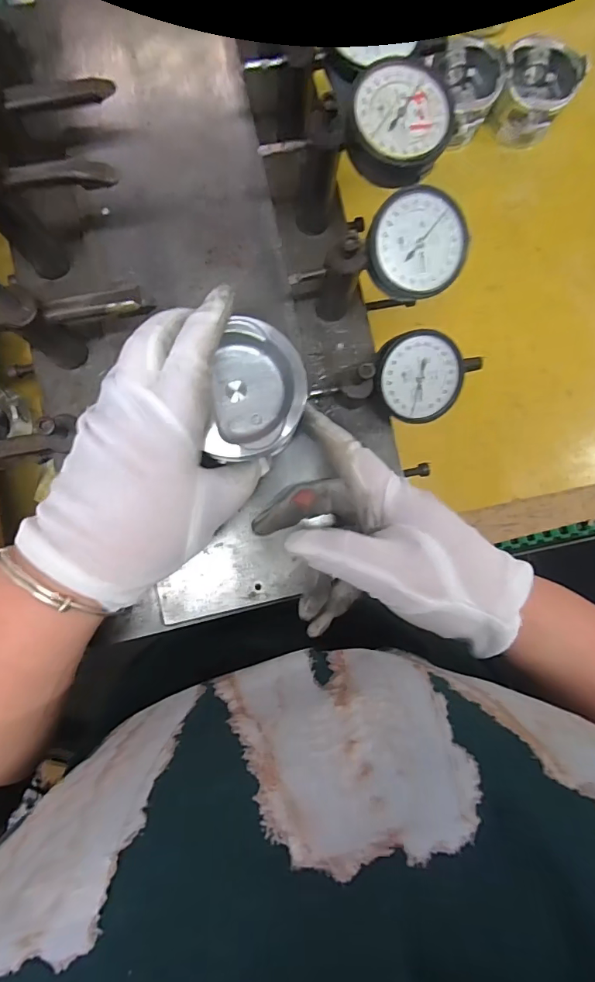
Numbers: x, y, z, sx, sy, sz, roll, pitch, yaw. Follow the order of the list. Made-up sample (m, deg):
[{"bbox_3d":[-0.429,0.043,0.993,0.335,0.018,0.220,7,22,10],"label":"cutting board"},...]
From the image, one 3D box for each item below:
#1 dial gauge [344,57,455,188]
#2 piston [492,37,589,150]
[{"bbox_3d":[0.050,-0.191,0.241,0.057,0.019,0.054,0,87,-5],"label":"dial gauge"},{"bbox_3d":[0.222,-0.381,0.437,0.071,0.049,0.070,26,85,-3],"label":"piston"}]

